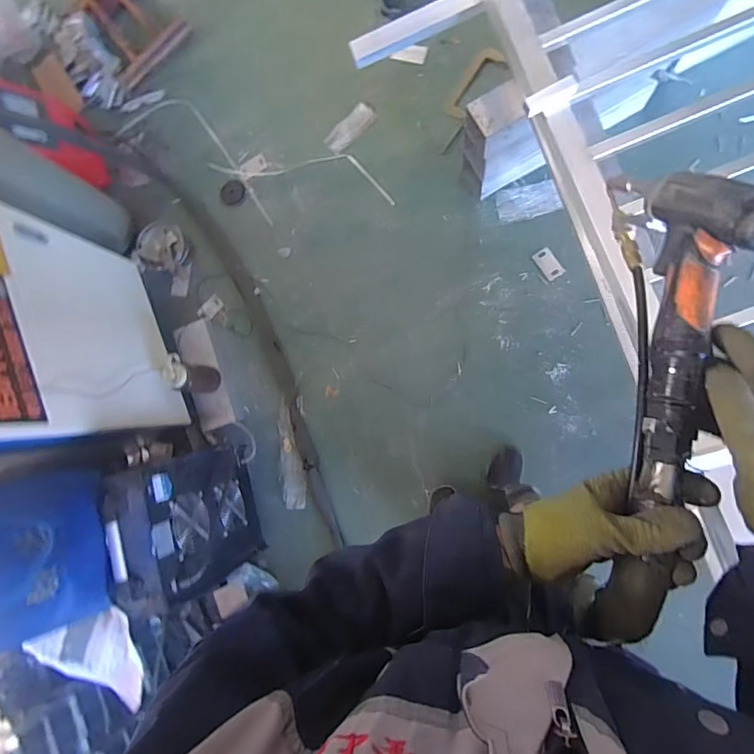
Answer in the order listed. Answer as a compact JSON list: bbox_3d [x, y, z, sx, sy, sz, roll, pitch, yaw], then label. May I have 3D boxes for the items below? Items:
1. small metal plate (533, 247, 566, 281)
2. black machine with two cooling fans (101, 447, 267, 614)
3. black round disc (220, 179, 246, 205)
[{"bbox_3d":[0.500,-0.328,1.323,0.053,0.005,0.093,-34,85,8],"label":"small metal plate"},{"bbox_3d":[-0.445,0.350,1.102,0.102,0.477,0.317,-13,84,8],"label":"black machine with two cooling fans"},{"bbox_3d":[-0.452,-0.580,1.428,0.075,0.014,0.082,-1,86,9],"label":"black round disc"}]

